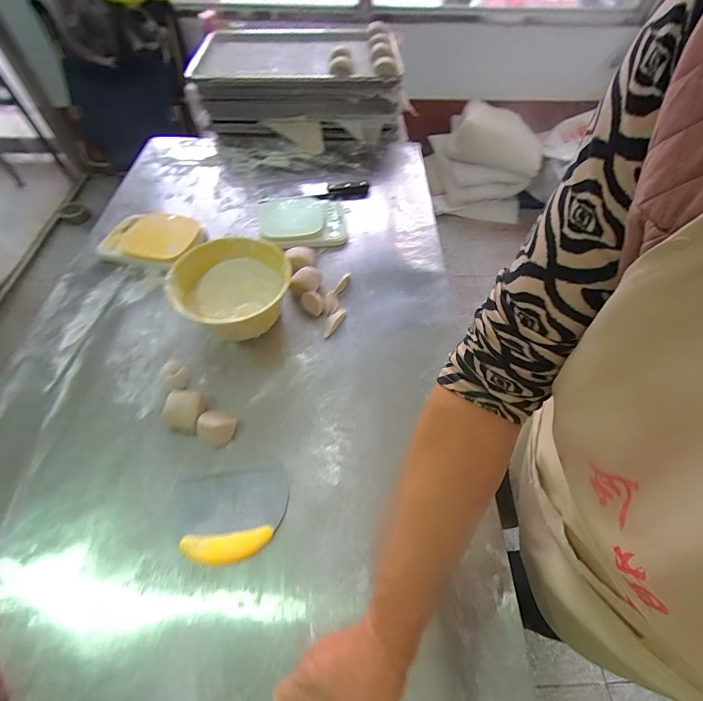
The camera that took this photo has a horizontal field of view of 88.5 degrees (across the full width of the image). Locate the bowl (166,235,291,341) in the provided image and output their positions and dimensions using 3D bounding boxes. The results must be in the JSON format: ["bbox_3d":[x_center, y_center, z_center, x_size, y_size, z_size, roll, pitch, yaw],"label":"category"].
[{"bbox_3d":[-0.210,-0.104,0.658,0.203,0.092,0.201,1,55,-1],"label":"bowl"}]

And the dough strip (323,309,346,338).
[{"bbox_3d":[-0.034,-0.054,0.681,0.022,0.007,0.069,28,59,17],"label":"dough strip"}]

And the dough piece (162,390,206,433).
[{"bbox_3d":[-0.260,0.093,0.563,0.058,0.026,0.063,11,56,6],"label":"dough piece"}]

